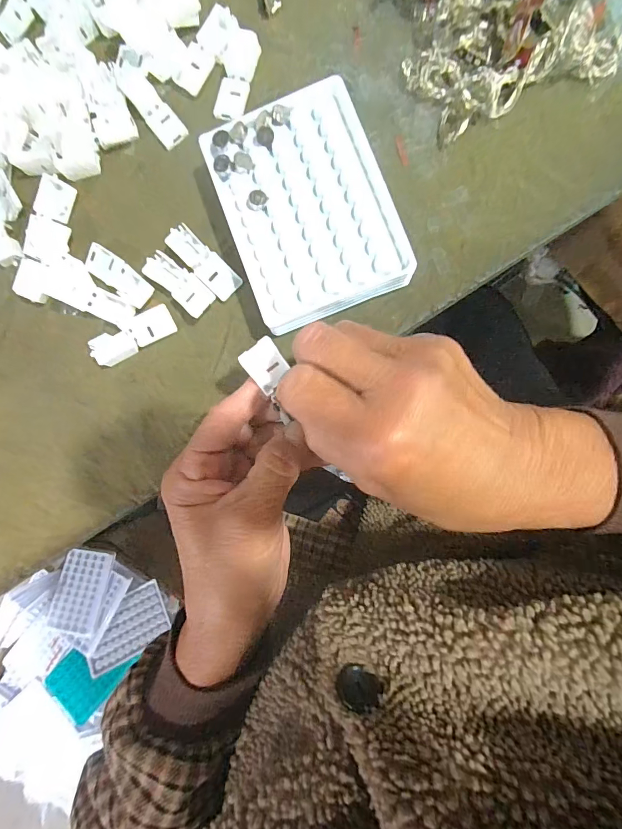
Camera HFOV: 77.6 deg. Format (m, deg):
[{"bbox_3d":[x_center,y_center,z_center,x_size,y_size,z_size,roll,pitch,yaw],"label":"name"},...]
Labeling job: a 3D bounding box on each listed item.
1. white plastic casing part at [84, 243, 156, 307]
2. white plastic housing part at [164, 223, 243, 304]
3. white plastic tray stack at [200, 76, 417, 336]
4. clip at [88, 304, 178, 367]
[{"bbox_3d":[-0.132,-0.095,0.266,0.054,0.013,0.019,39,90,5],"label":"white plastic casing part"},{"bbox_3d":[-0.072,-0.102,0.258,0.020,0.007,0.055,-45,85,0],"label":"white plastic housing part"},{"bbox_3d":[-0.002,-0.127,0.244,0.096,0.029,0.134,-20,86,2],"label":"white plastic tray stack"},{"bbox_3d":[-0.119,-0.053,0.258,0.055,0.010,0.020,-29,86,2],"label":"clip"}]

